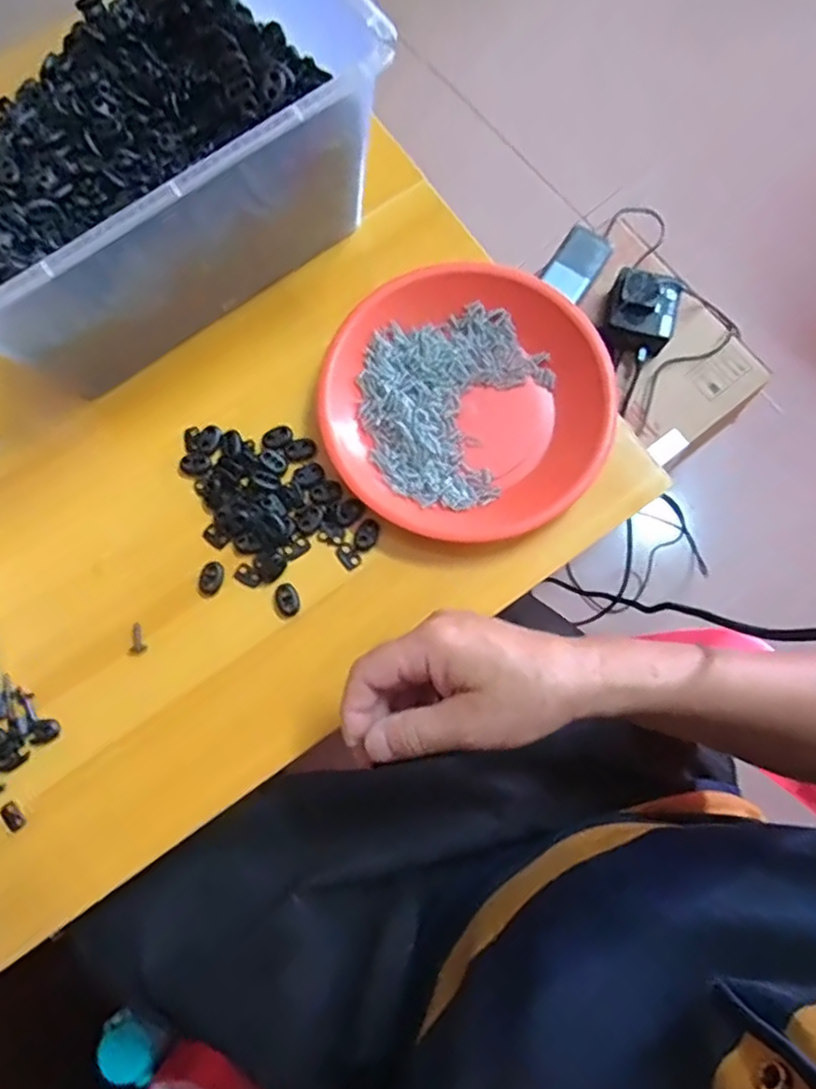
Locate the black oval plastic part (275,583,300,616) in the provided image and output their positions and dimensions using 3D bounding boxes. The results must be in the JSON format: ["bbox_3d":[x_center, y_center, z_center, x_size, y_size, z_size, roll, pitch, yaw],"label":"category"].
[{"bbox_3d":[-0.080,0.037,0.427,0.015,0.004,0.021,-17,79,-3],"label":"black oval plastic part"}]

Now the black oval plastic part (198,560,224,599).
[{"bbox_3d":[-0.132,0.023,0.428,0.015,0.004,0.024,16,79,3],"label":"black oval plastic part"}]

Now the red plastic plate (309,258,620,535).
[{"bbox_3d":[0.039,-0.096,0.435,0.191,0.028,0.180,0,78,0],"label":"red plastic plate"}]

